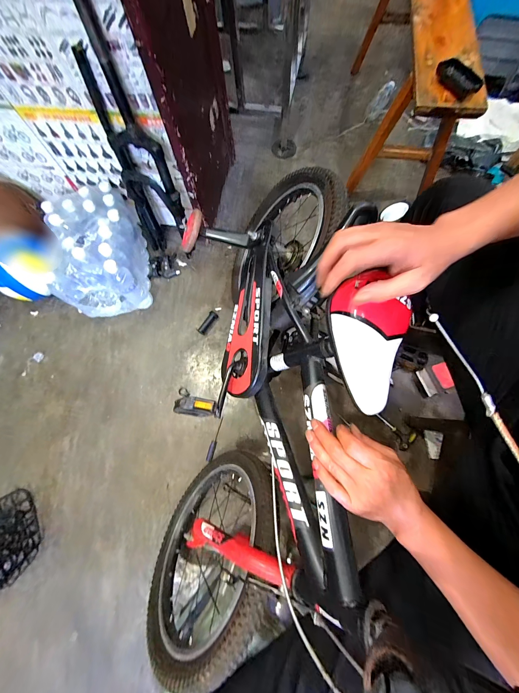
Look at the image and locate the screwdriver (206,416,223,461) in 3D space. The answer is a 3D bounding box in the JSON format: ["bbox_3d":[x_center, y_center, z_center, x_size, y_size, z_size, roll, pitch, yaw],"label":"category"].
[{"bbox_3d":[-0.132,0.276,0.778,0.019,0.014,0.127,13,60,5],"label":"screwdriver"}]

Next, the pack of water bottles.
[{"bbox_3d":[-0.525,-0.308,0.855,0.235,0.212,0.359,-12,74,-2],"label":"pack of water bottles"}]

